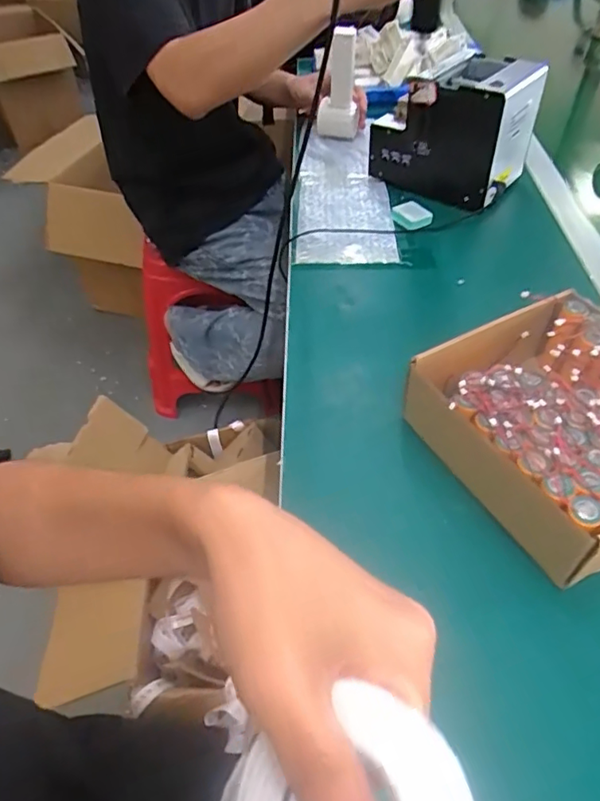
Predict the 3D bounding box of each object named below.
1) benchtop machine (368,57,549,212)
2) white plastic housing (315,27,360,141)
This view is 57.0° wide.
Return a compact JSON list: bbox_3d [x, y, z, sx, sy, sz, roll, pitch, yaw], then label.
[{"bbox_3d":[0.200,-0.357,0.729,0.184,0.152,0.117,28,54,23],"label":"benchtop machine"},{"bbox_3d":[0.061,-0.465,0.831,0.067,0.154,0.042,8,49,7],"label":"white plastic housing"}]

